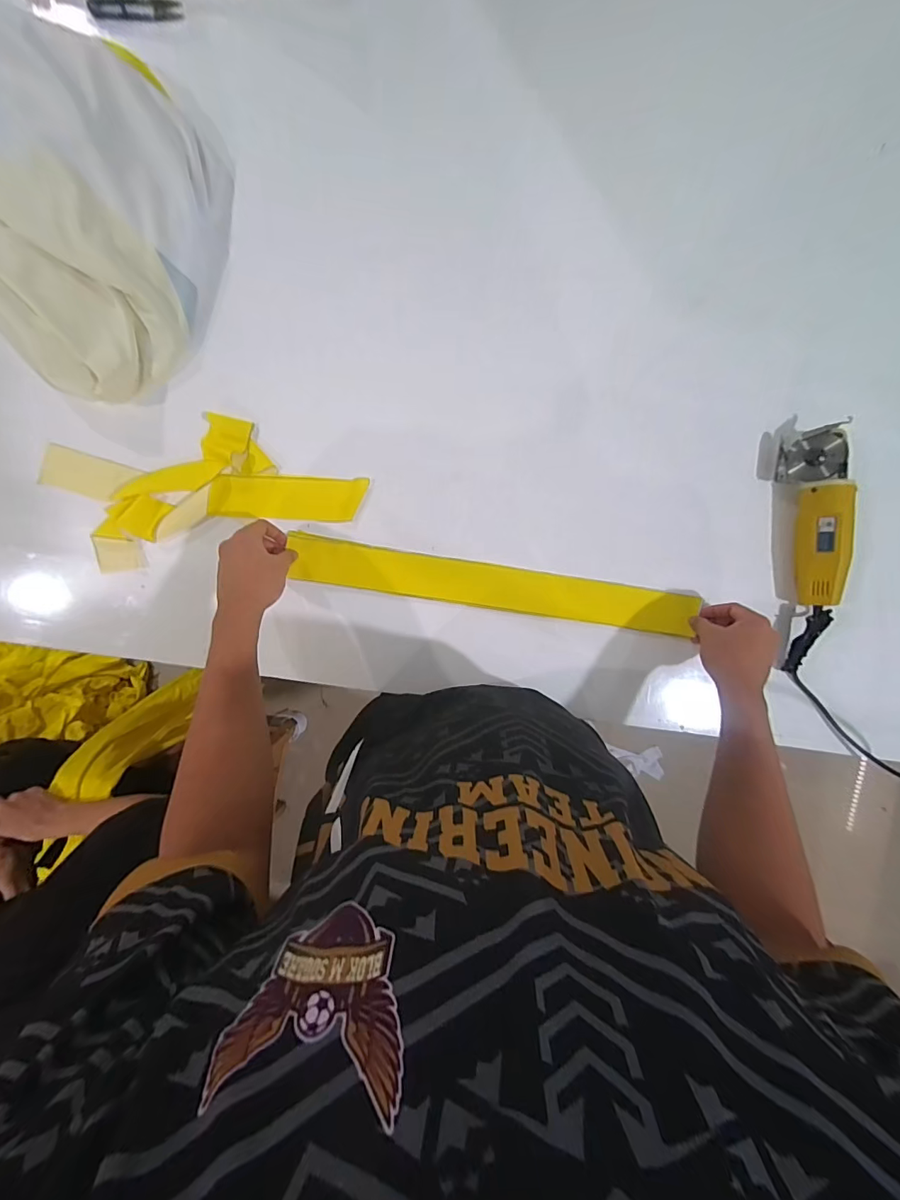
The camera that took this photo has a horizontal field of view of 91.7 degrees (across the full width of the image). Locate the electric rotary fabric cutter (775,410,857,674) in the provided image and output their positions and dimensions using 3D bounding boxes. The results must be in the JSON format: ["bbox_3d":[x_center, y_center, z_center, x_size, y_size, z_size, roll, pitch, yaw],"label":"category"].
[{"bbox_3d":[0.509,-0.072,0.616,0.072,0.073,0.349,-5,93,-1],"label":"electric rotary fabric cutter"}]

